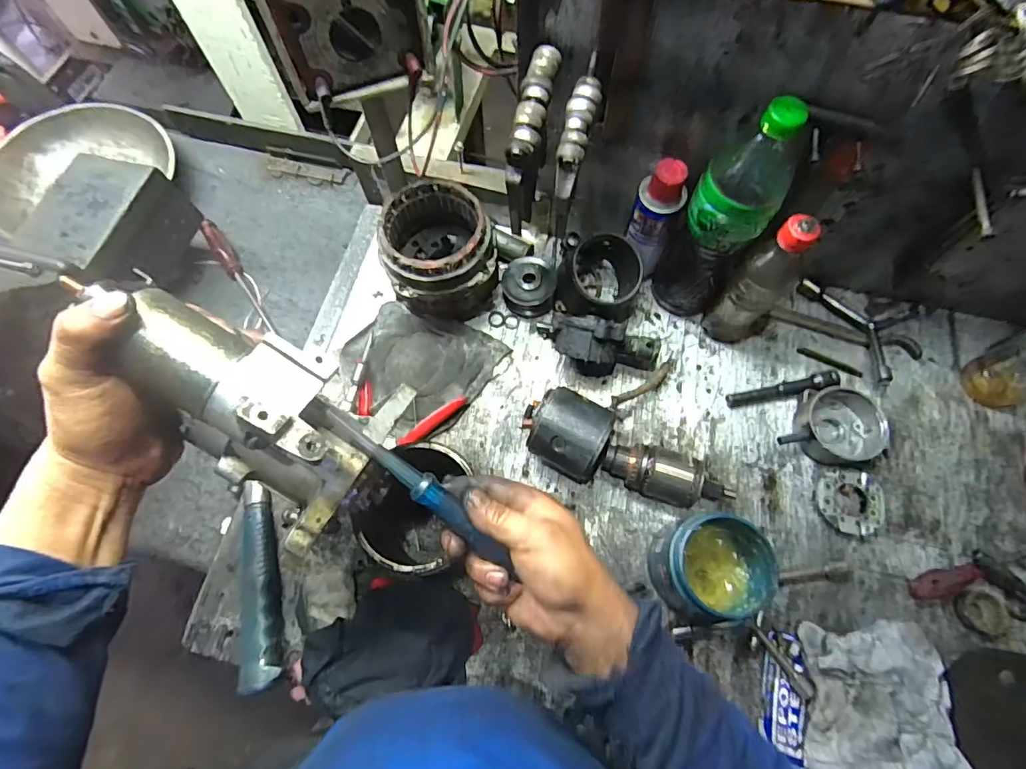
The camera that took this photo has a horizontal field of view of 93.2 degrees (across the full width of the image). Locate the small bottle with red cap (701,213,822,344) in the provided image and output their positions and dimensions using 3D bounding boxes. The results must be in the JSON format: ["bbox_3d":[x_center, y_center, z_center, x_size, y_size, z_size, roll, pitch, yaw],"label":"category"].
[{"bbox_3d":[0.264,-0.107,0.519,0.056,0.190,0.053,-41,75,-14],"label":"small bottle with red cap"}]

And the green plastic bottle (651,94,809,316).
[{"bbox_3d":[0.211,-0.163,0.494,0.078,0.258,0.066,31,72,11],"label":"green plastic bottle"}]

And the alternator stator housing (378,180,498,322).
[{"bbox_3d":[-0.083,-0.152,0.579,0.119,0.122,0.125,0,69,-1],"label":"alternator stator housing"}]

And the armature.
[{"bbox_3d":[0.166,0.101,0.518,0.136,0.054,0.049,12,69,4],"label":"armature"}]

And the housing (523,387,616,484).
[{"bbox_3d":[0.057,0.056,0.524,0.090,0.084,0.080,29,71,10],"label":"housing"}]

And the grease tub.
[{"bbox_3d":[0.185,0.173,0.461,0.088,0.096,0.086,0,69,-1],"label":"grease tub"}]

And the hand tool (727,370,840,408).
[{"bbox_3d":[0.315,0.006,0.565,0.127,0.021,0.020,-11,70,-5],"label":"hand tool"}]

